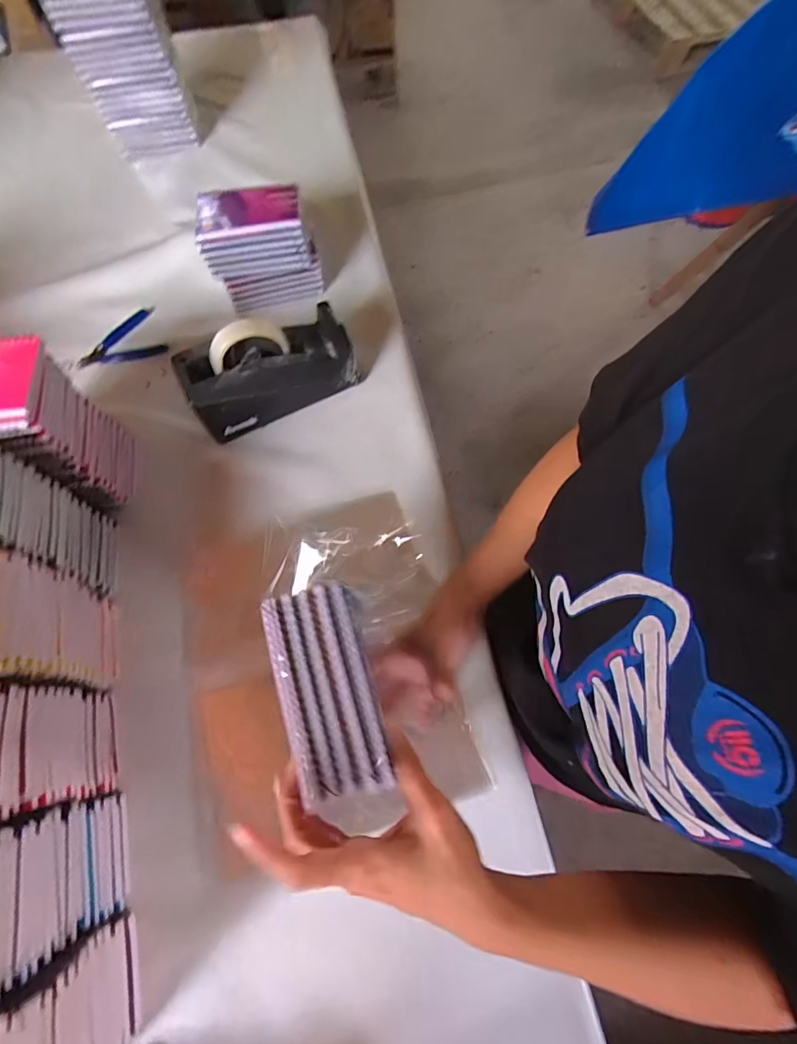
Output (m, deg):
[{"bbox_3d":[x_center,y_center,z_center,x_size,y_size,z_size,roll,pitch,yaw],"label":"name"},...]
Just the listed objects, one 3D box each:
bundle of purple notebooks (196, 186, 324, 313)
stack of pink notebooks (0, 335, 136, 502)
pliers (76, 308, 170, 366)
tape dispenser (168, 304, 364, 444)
[{"bbox_3d":[-0.185,-0.379,0.631,0.136,0.122,0.087,-8,68,-3],"label":"bundle of purple notebooks"},{"bbox_3d":[-0.386,-0.084,0.483,0.129,0.191,0.103,-6,68,-2],"label":"stack of pink notebooks"},{"bbox_3d":[-0.396,-0.266,0.660,0.118,0.007,0.100,-14,68,-5],"label":"pliers"},{"bbox_3d":[-0.154,-0.185,0.556,0.199,0.114,0.076,-23,69,-9],"label":"tape dispenser"}]

